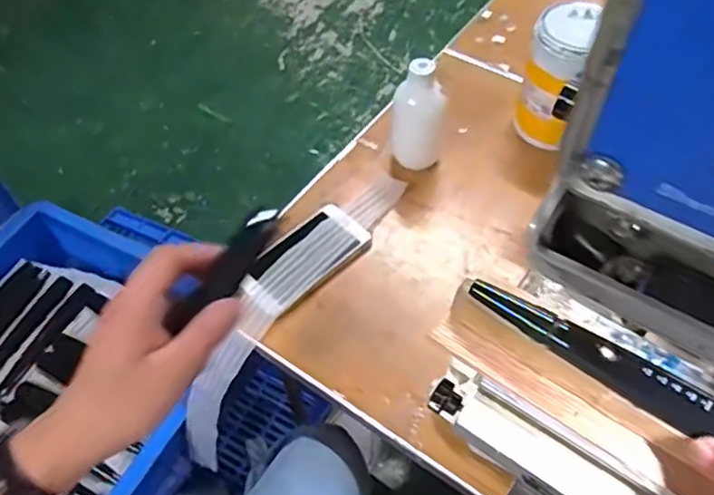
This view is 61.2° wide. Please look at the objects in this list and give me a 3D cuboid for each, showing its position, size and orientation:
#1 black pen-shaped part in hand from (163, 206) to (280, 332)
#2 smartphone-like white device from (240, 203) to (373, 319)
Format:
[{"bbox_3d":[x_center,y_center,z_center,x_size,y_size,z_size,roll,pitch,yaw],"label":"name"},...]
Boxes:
[{"bbox_3d":[-0.087,0.015,0.403,0.021,0.018,0.099,35,82,26],"label":"black pen-shaped part in hand"},{"bbox_3d":[-0.060,0.013,0.695,0.154,0.017,0.077,-38,75,-25],"label":"smartphone-like white device"}]

